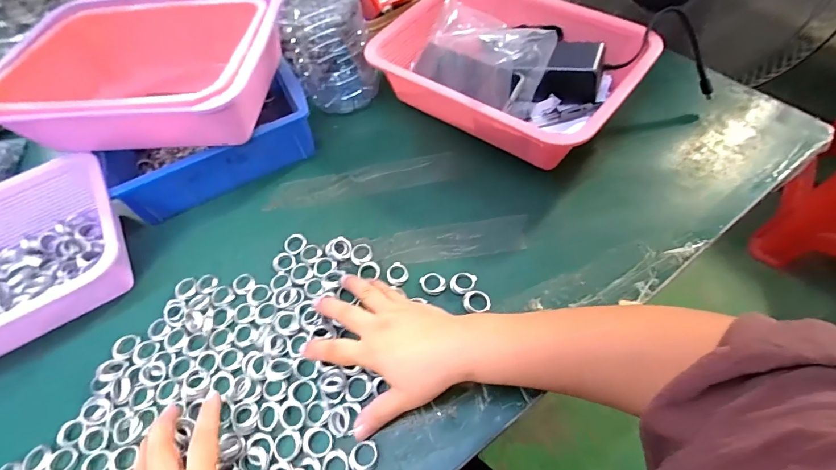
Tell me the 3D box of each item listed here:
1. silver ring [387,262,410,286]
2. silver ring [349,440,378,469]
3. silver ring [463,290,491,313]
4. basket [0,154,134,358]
[{"bbox_3d":[-0.022,0.040,0.428,0.024,0.006,0.026,-3,56,4],"label":"silver ring"},{"bbox_3d":[-0.044,0.181,0.337,0.023,0.006,0.022,-3,56,4],"label":"silver ring"},{"bbox_3d":[0.057,0.064,0.400,0.026,0.005,0.022,-1,57,5],"label":"silver ring"},{"bbox_3d":[-0.442,0.038,0.433,0.265,0.074,0.189,-31,59,-14],"label":"basket"}]

